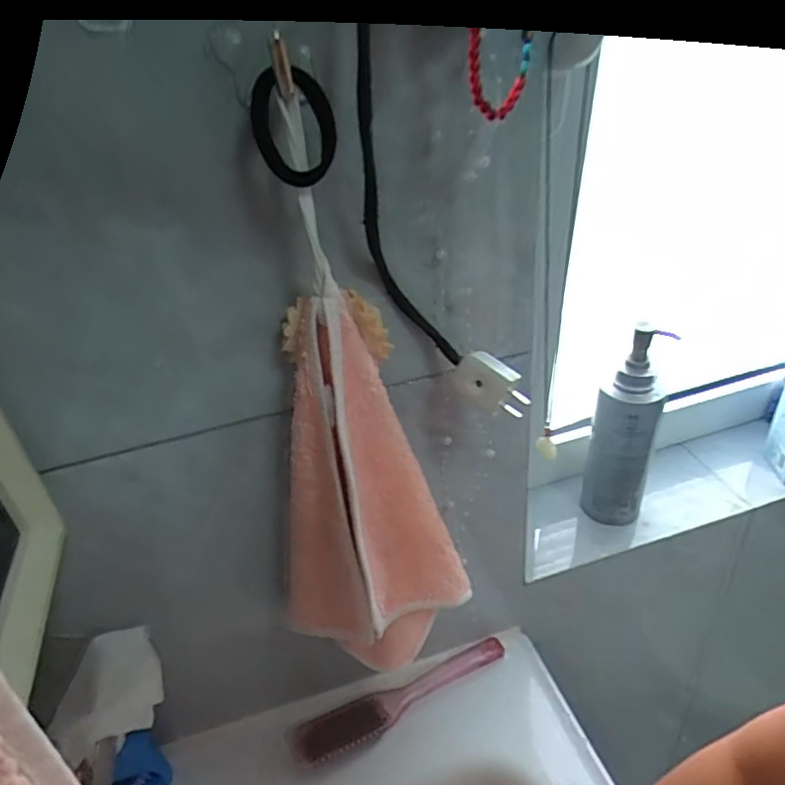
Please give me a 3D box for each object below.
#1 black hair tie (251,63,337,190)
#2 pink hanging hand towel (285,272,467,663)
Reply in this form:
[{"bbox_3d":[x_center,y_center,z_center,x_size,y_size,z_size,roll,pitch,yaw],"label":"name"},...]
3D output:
[{"bbox_3d":[-0.052,-0.140,0.313,0.042,0.054,0.017,-14,34,-12],"label":"black hair tie"},{"bbox_3d":[-0.020,0.067,0.432,0.107,0.271,0.115,16,39,30],"label":"pink hanging hand towel"}]

